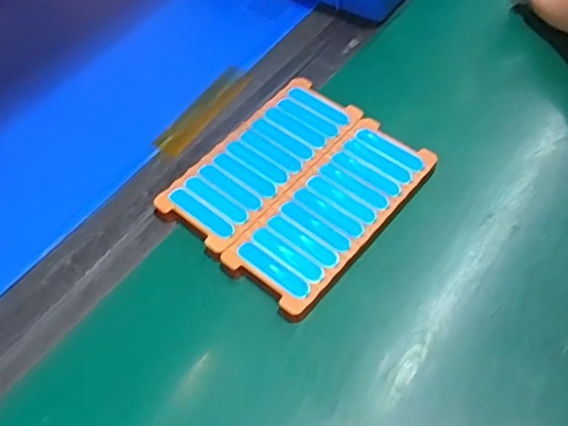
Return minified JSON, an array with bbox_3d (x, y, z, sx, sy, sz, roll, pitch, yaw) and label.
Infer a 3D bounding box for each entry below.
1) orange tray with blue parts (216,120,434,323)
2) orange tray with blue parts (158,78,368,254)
[{"bbox_3d":[0.037,0.000,0.461,0.075,0.017,0.171,35,65,23],"label":"orange tray with blue parts"},{"bbox_3d":[-0.018,-0.042,0.492,0.074,0.016,0.169,35,65,23],"label":"orange tray with blue parts"}]

